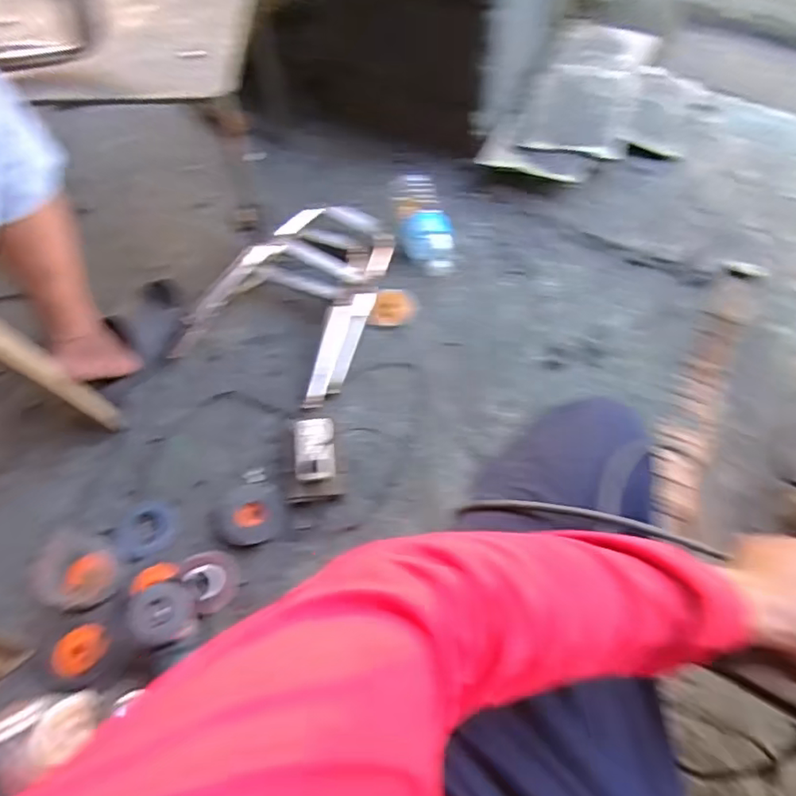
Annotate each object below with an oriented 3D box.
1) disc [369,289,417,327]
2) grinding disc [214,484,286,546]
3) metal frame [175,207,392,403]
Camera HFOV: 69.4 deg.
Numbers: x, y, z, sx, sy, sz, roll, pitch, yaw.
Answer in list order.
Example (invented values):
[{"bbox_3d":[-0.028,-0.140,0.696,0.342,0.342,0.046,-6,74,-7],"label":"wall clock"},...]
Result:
[{"bbox_3d":[-0.009,-0.175,1.118,0.083,0.022,0.074,4,63,5],"label":"disc"},{"bbox_3d":[-0.245,0.191,0.956,0.110,0.011,0.102,-1,63,2],"label":"grinding disc"},{"bbox_3d":[-0.210,-0.215,1.127,0.330,0.077,0.413,17,65,12],"label":"metal frame"}]

